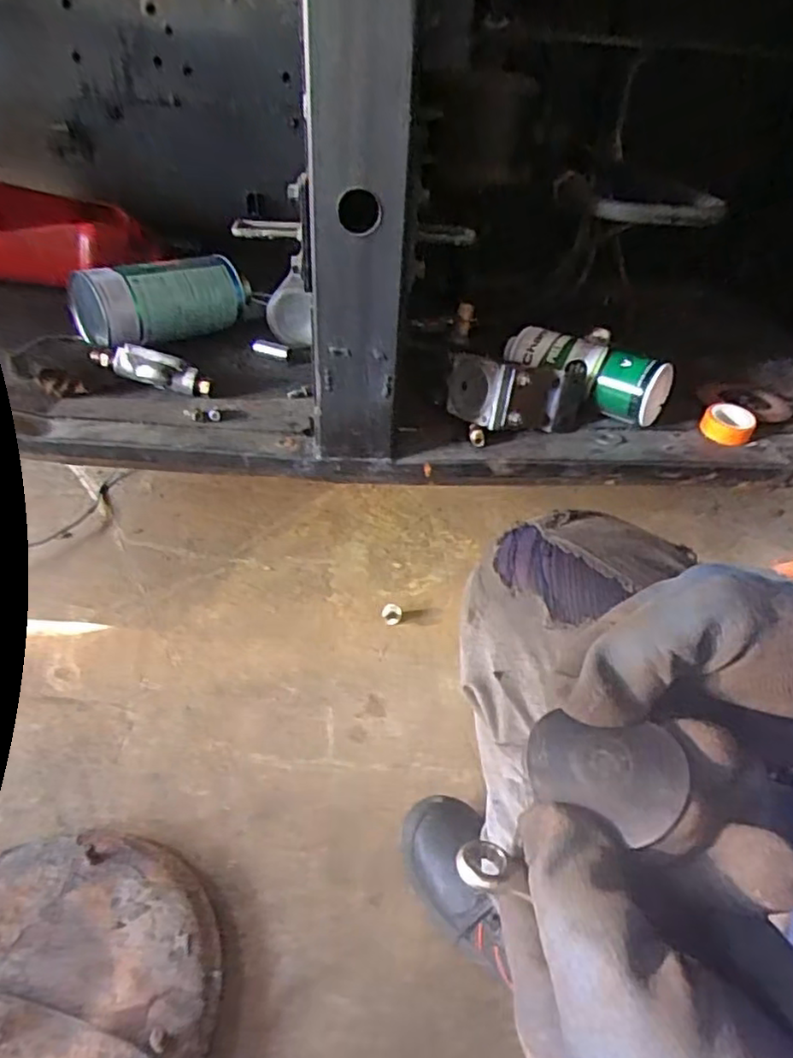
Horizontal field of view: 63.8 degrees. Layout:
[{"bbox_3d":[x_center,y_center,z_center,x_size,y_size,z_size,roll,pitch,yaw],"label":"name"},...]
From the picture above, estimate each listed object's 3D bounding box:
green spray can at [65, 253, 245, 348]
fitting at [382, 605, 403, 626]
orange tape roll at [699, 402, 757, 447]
[{"bbox_3d":[-0.282,-0.276,0.771,0.198,0.093,0.070,-22,21,-36],"label":"green spray can"},{"bbox_3d":[-0.007,0.130,0.975,0.025,0.025,0.025,28,43,28],"label":"fitting"},{"bbox_3d":[0.344,-0.109,0.660,0.049,0.027,0.052,3,37,-2],"label":"orange tape roll"}]

